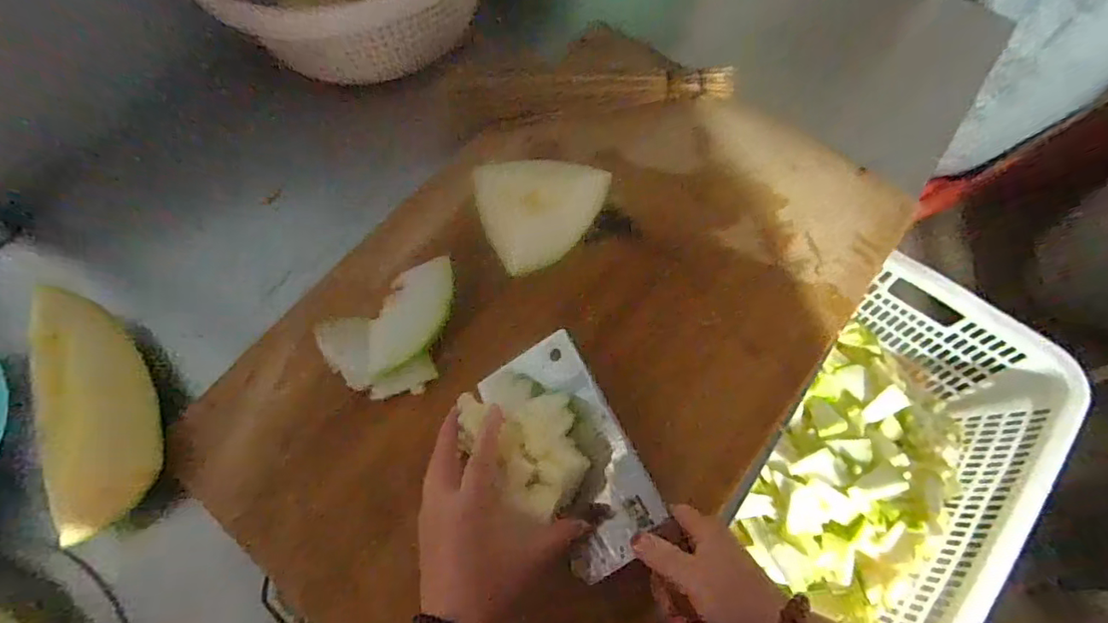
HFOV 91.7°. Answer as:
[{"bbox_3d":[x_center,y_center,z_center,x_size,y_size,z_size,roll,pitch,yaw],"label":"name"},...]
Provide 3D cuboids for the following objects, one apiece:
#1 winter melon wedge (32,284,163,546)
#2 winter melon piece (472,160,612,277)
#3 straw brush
[{"bbox_3d":[-0.425,0.078,0.492,0.098,0.033,0.235,-24,74,-7],"label":"winter melon wedge"},{"bbox_3d":[-0.011,-0.093,0.529,0.131,0.064,0.113,-5,70,1],"label":"winter melon piece"},{"bbox_3d":[0.035,-0.249,0.615,0.330,0.046,0.076,-6,69,1],"label":"straw brush"}]

